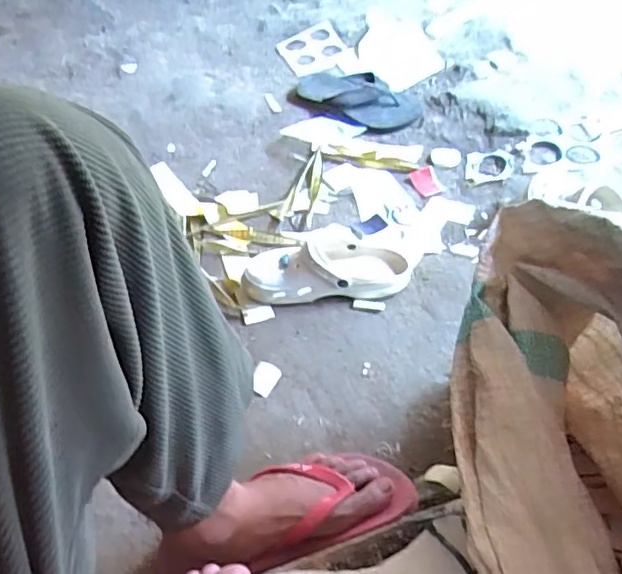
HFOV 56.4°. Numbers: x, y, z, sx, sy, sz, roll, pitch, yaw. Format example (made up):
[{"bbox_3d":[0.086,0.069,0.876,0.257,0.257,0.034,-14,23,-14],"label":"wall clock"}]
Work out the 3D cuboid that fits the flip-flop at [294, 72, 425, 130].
[{"bbox_3d":[0.095,-0.381,1.194,0.271,0.064,0.126,16,54,14],"label":"flip-flop"}]

